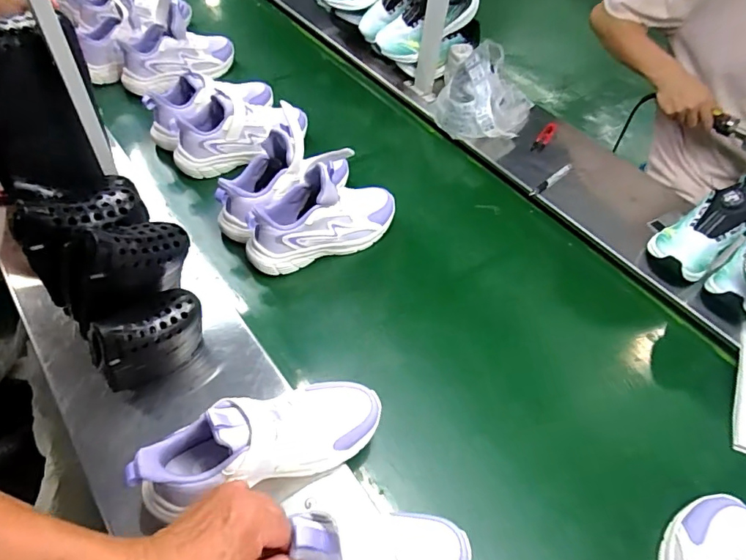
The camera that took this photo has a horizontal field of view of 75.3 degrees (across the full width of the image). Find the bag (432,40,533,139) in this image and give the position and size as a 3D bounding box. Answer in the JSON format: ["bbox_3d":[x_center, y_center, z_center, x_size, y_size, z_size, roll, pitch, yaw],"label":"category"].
[{"bbox_3d":[0.232,-0.391,0.999,0.197,0.101,0.209,17,53,8],"label":"bag"}]

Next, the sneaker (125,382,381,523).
[{"bbox_3d":[-0.111,0.162,0.510,0.252,0.102,0.082,-9,53,-27],"label":"sneaker"}]

